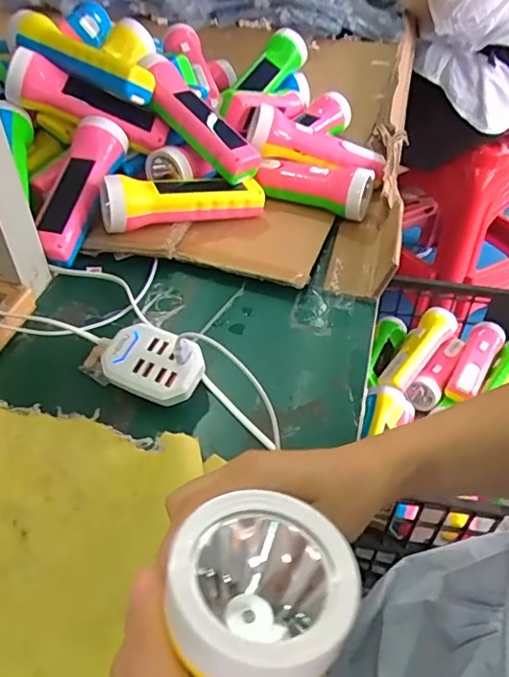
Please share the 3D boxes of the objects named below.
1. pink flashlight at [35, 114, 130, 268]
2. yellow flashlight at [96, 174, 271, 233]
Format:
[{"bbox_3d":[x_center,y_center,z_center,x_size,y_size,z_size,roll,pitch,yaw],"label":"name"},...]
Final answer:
[{"bbox_3d":[-0.171,-0.141,0.529,0.047,0.050,0.160,11,67,6],"label":"pink flashlight"},{"bbox_3d":[-0.072,-0.143,0.542,0.159,0.058,0.049,-15,49,-19],"label":"yellow flashlight"}]

